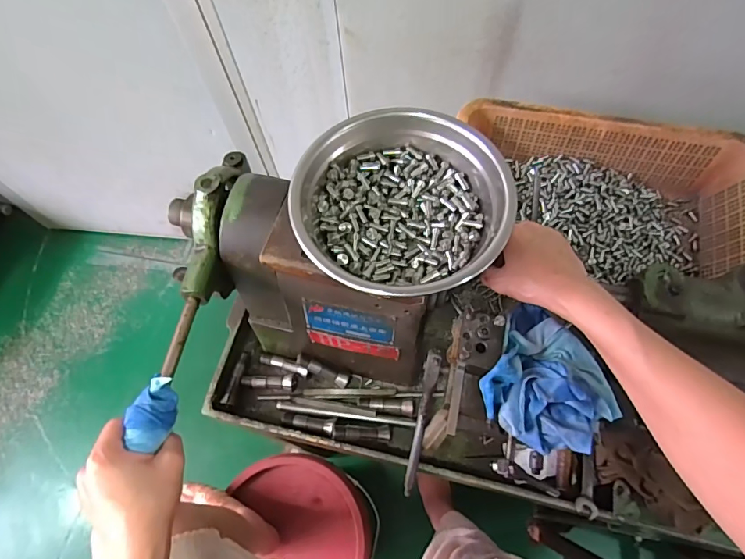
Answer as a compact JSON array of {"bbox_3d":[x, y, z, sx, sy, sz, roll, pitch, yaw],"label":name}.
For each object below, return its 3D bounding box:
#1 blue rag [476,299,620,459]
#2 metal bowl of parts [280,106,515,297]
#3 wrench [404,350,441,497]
[{"bbox_3d":[0.153,0.088,0.379,0.113,0.032,0.106,38,72,18],"label":"blue rag"},{"bbox_3d":[0.025,-0.068,0.364,0.167,0.052,0.157,-1,65,2],"label":"metal bowl of parts"},{"bbox_3d":[0.055,0.171,0.507,0.015,0.010,0.195,11,109,7],"label":"wrench"}]

